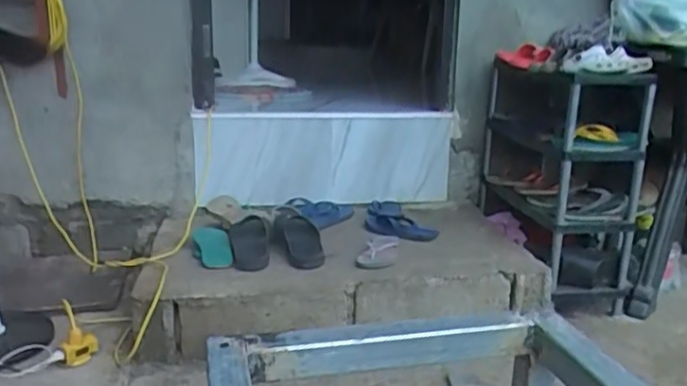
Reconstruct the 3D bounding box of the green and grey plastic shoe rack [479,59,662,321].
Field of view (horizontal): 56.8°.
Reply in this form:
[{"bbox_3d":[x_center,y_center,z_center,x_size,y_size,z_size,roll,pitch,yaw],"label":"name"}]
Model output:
[{"bbox_3d":[0.617,-0.059,1.830,0.313,0.627,0.543,1,14,0],"label":"green and grey plastic shoe rack"}]

